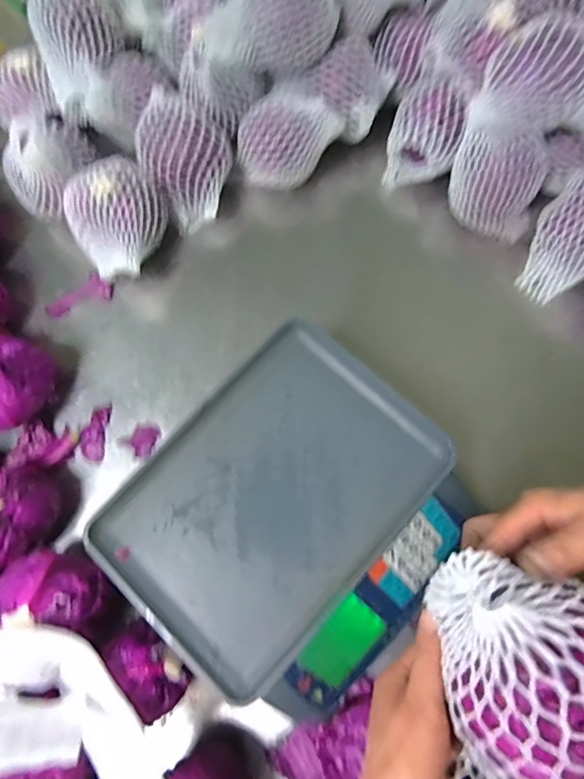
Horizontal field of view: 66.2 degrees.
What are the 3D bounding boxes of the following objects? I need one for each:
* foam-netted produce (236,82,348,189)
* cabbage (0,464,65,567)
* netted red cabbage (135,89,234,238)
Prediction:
[{"bbox_3d":[-0.009,-0.374,0.669,0.138,0.090,0.112,-38,76,-9],"label":"foam-netted produce"},{"bbox_3d":[-0.348,0.158,0.546,0.114,0.100,0.096,-35,76,-8],"label":"cabbage"},{"bbox_3d":[-0.160,-0.346,0.670,0.125,0.106,0.159,-32,75,-7],"label":"netted red cabbage"}]

